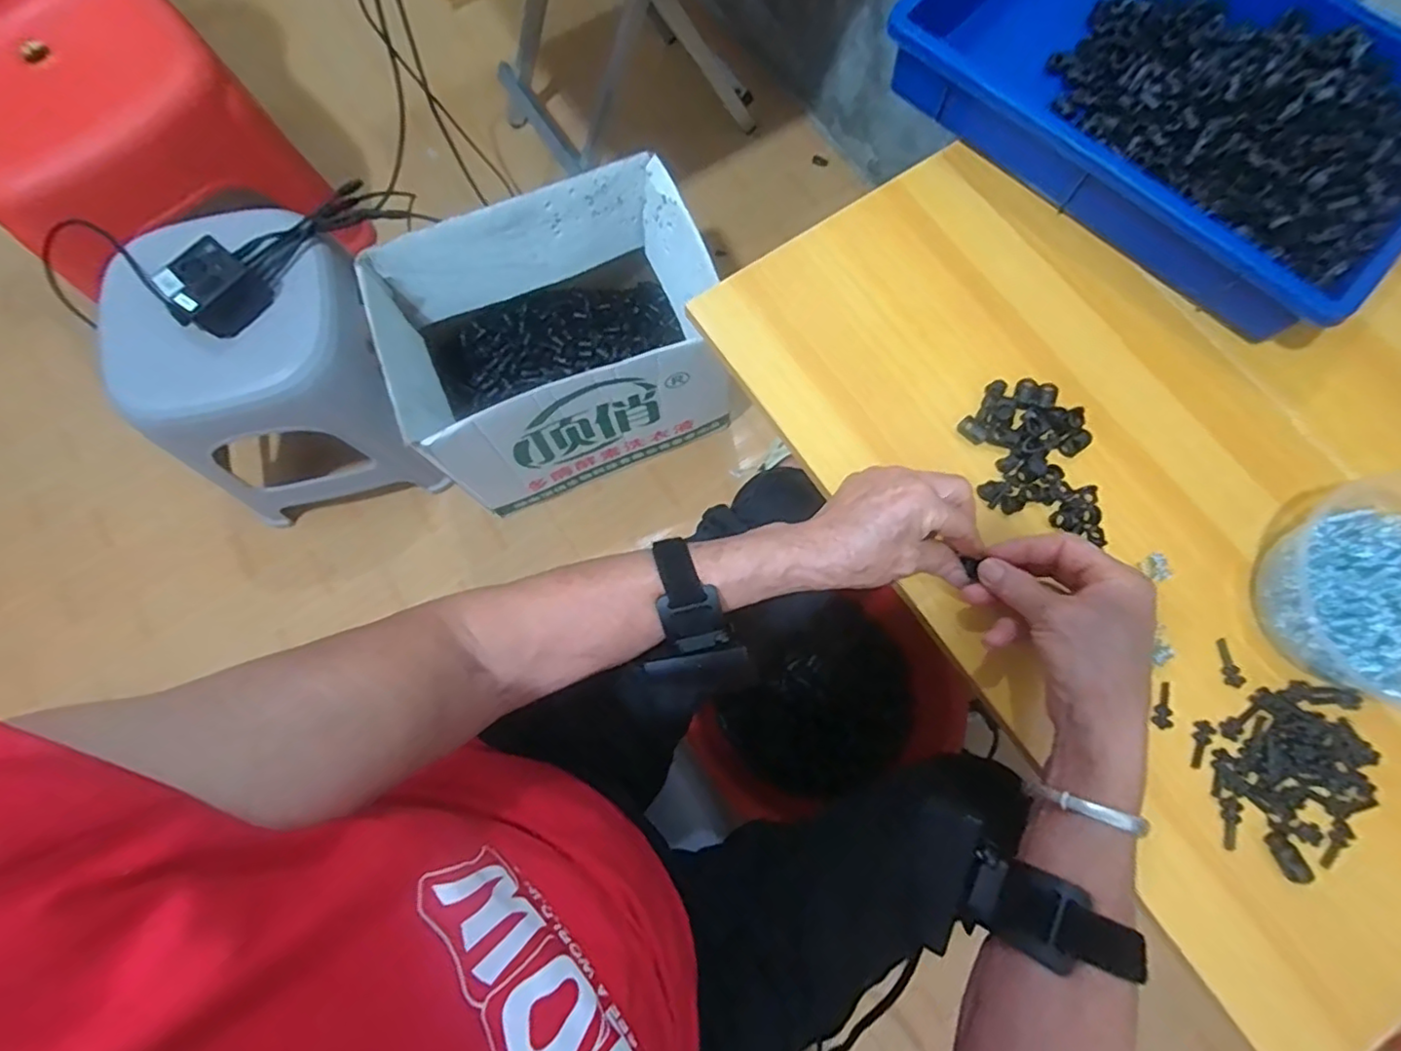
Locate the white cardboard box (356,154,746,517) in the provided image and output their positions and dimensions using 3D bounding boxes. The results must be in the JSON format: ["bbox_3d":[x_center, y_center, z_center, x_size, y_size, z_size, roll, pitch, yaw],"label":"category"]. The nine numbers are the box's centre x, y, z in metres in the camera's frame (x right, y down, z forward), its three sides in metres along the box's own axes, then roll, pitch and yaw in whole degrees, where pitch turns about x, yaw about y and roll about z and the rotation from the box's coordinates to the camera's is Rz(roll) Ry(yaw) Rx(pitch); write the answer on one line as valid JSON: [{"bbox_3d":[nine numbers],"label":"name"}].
[{"bbox_3d":[-0.188,-0.236,0.831,0.398,0.243,0.273,-23,76,-5],"label":"white cardboard box"}]

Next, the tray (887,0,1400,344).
[{"bbox_3d":[0.353,-0.336,0.464,0.371,0.057,0.256,42,79,11],"label":"tray"}]

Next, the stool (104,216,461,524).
[{"bbox_3d":[-0.528,-0.197,0.807,0.273,0.298,0.265,-13,75,-3],"label":"stool"}]

